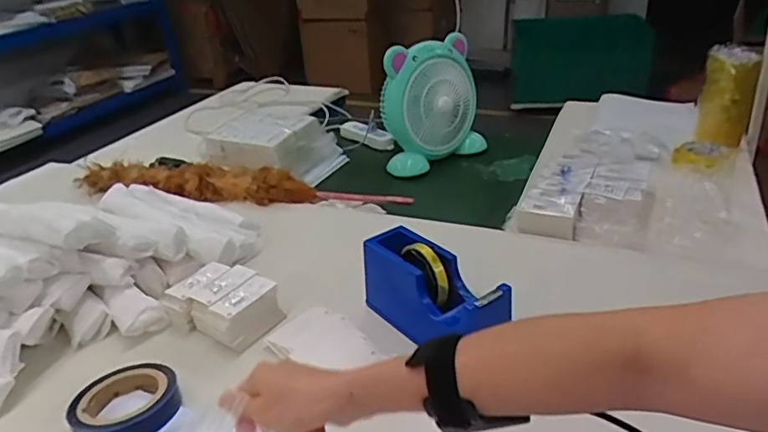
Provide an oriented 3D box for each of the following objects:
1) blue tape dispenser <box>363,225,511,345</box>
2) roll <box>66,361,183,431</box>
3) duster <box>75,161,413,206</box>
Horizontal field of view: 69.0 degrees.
[{"bbox_3d":[0.062,0.108,0.710,0.072,0.123,0.208,-23,34,-30],"label":"blue tape dispenser"},{"bbox_3d":[-0.289,0.214,0.629,0.113,0.038,0.104,-21,33,-27],"label":"roll"},{"bbox_3d":[-0.291,-0.061,1.123,0.679,0.063,0.122,5,31,17],"label":"duster"}]

